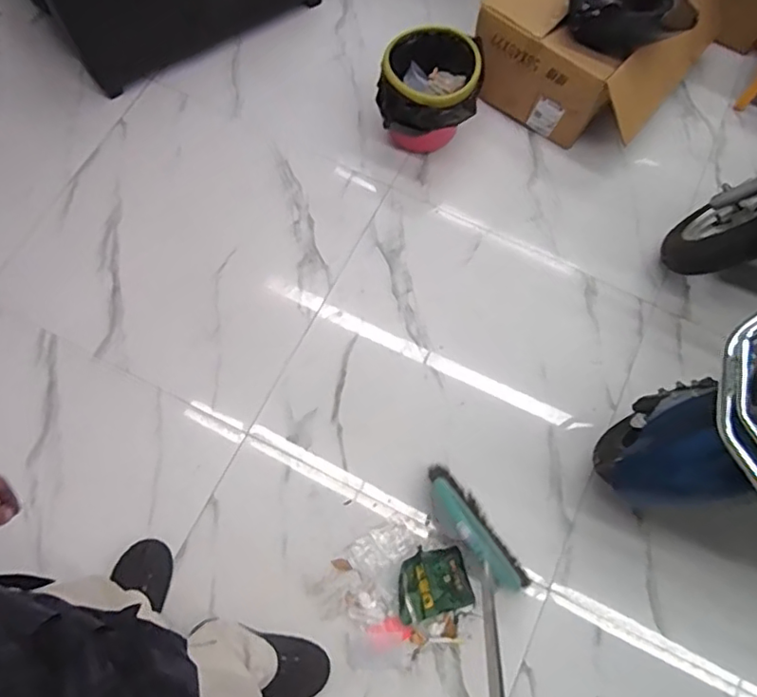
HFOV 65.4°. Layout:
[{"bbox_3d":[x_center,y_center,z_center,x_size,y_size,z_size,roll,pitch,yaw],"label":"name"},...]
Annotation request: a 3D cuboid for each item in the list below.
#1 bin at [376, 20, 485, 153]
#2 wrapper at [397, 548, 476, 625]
[{"bbox_3d":[0.132,-0.683,1.606,0.262,0.241,0.256,11,71,1],"label":"bin"},{"bbox_3d":[0.121,0.527,1.321,0.163,0.037,0.137,-14,73,-7],"label":"wrapper"}]

